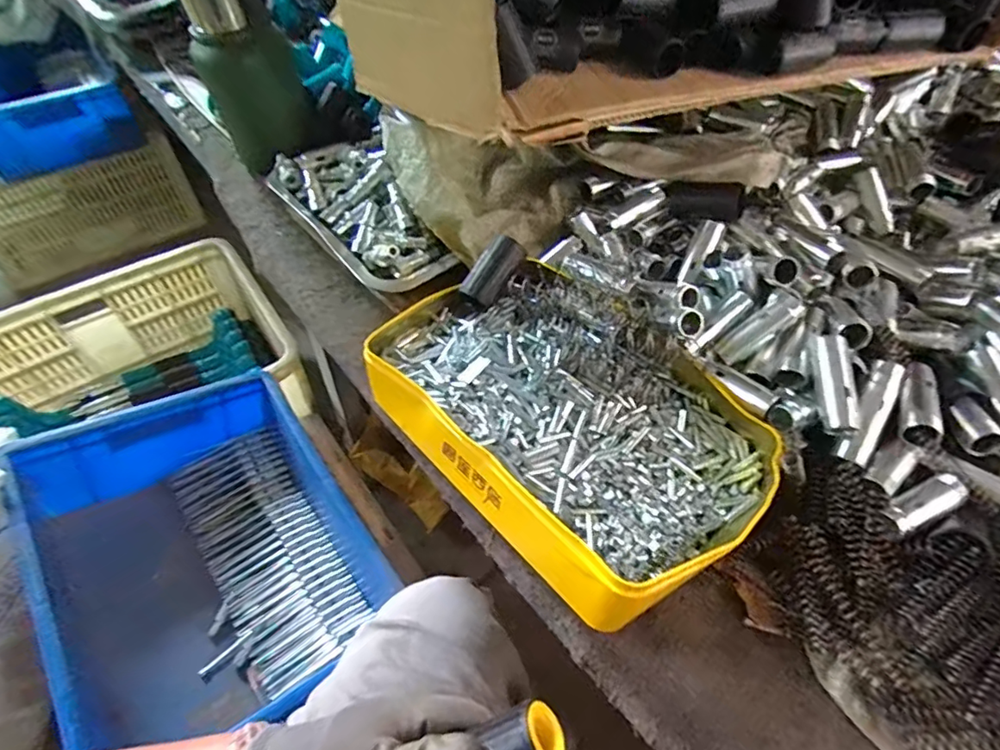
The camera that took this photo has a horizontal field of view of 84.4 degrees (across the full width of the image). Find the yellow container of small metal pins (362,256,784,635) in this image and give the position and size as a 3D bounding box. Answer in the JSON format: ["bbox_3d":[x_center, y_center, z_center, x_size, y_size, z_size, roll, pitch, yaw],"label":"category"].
[{"bbox_3d":[0.050,0.021,0.423,0.202,0.059,0.297,-35,62,-25],"label":"yellow container of small metal pins"}]

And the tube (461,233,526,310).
[{"bbox_3d":[-0.004,-0.086,0.475,0.029,0.035,0.061,35,90,22],"label":"tube"}]

